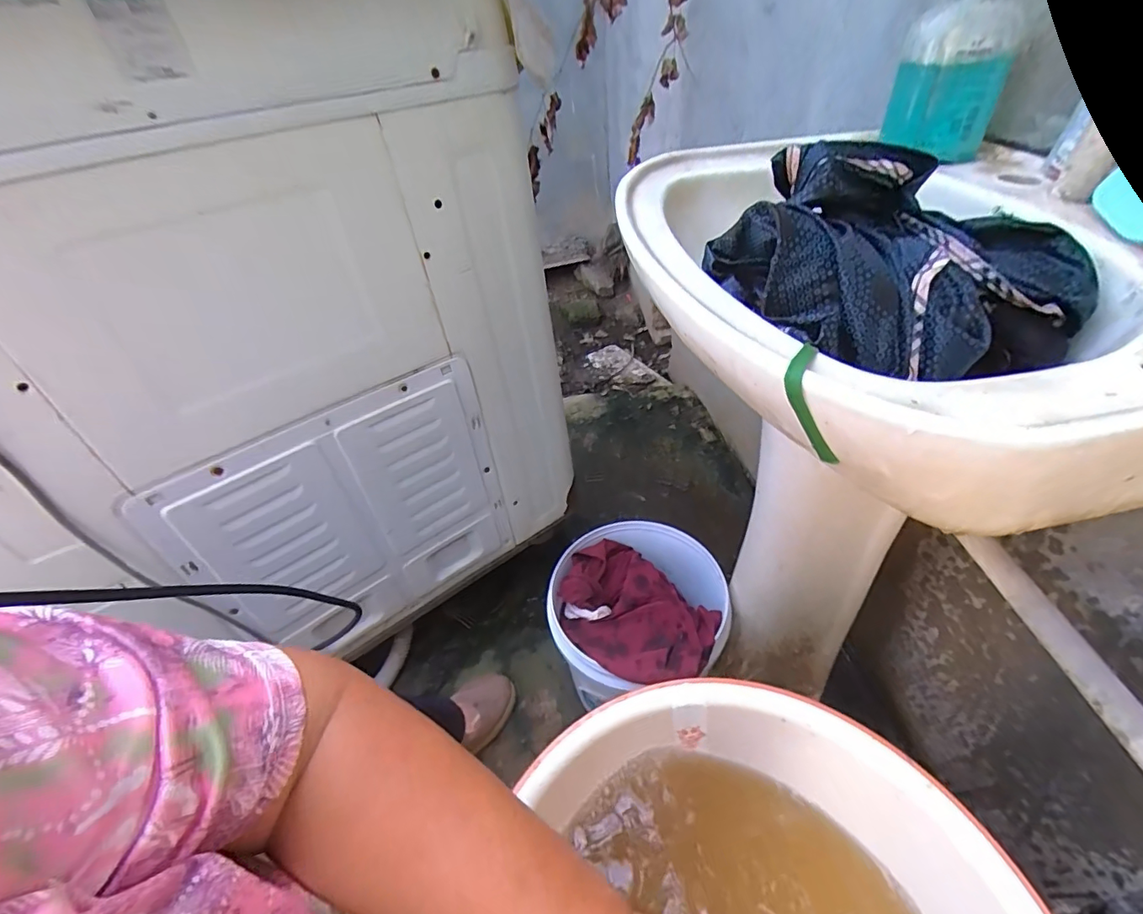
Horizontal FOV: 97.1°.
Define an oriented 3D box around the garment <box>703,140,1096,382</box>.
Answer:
[{"bbox_3d":[0.198,-0.141,0.337,0.192,0.100,0.219,-8,42,-3],"label":"garment"}]

